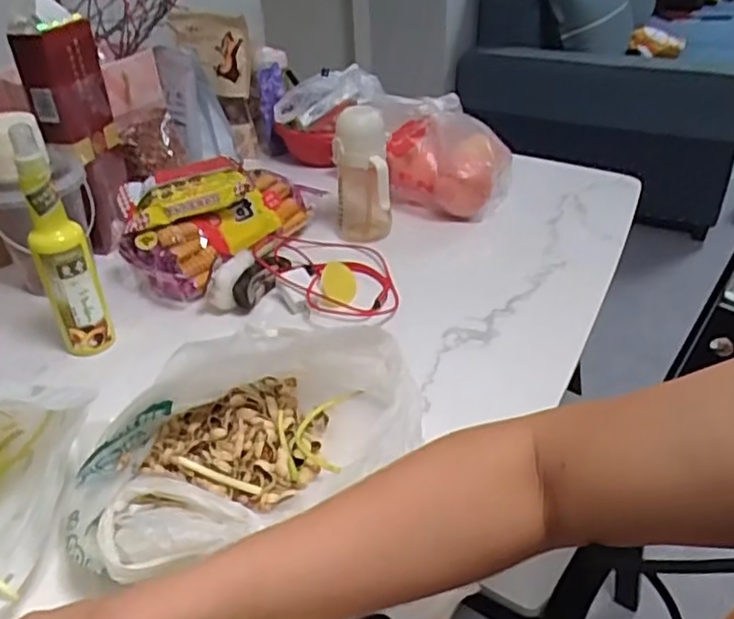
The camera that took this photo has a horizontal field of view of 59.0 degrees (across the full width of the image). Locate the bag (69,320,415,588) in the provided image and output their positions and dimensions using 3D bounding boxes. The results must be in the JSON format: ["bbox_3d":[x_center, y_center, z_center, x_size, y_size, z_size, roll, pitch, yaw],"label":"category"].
[{"bbox_3d":[-0.093,0.103,0.518,0.280,0.096,0.178,-27,41,-31],"label":"bag"}]

